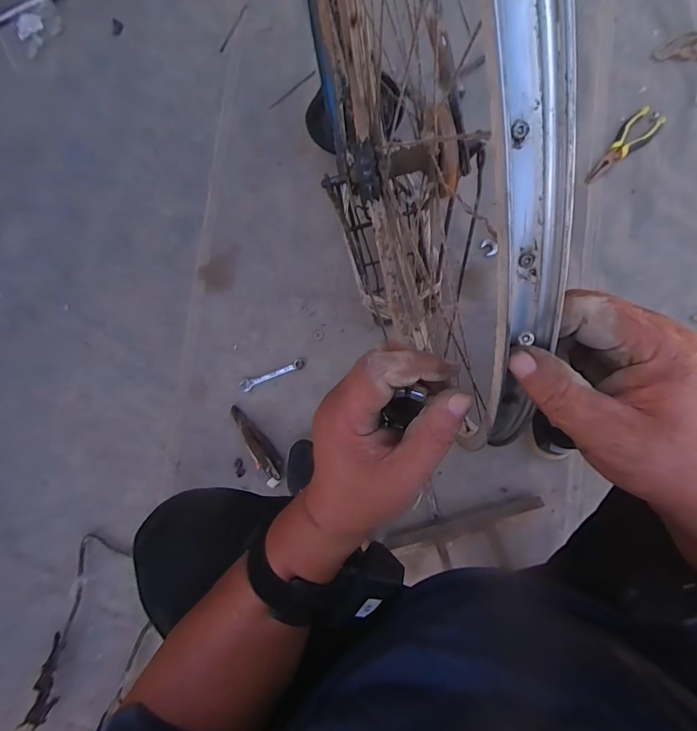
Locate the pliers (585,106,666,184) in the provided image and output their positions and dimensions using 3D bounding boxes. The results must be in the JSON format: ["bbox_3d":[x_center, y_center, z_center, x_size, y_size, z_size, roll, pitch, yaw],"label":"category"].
[{"bbox_3d":[0.554,-0.438,0.770,0.058,0.011,0.183,42,91,8],"label":"pliers"}]

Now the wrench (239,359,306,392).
[{"bbox_3d":[-0.171,0.021,0.860,0.149,0.011,0.026,-22,83,4],"label":"wrench"}]

